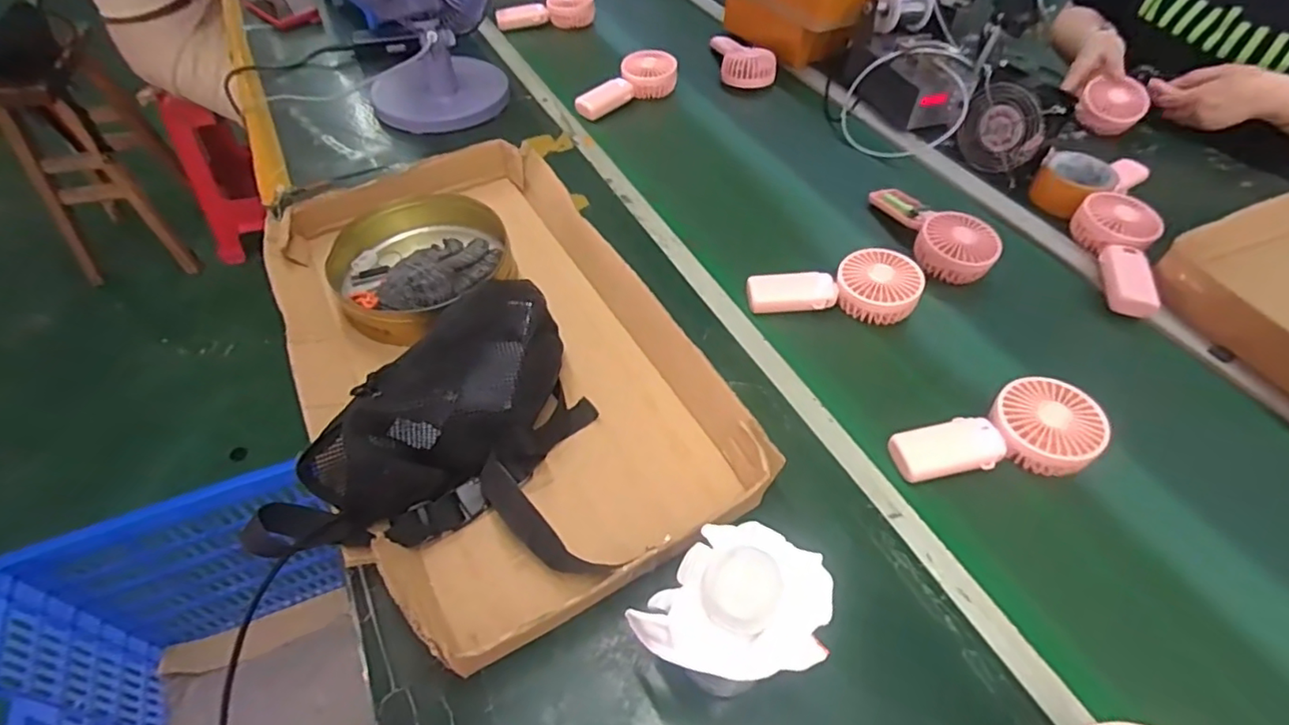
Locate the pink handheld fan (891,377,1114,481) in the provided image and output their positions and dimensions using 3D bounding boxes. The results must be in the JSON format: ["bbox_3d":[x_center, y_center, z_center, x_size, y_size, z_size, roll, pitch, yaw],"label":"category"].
[{"bbox_3d":[0.319,0.070,0.538,0.180,0.045,0.087,-14,52,-12],"label":"pink handheld fan"}]

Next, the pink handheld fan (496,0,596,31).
[{"bbox_3d":[-0.191,-0.682,1.170,0.189,0.071,0.065,-11,52,-11],"label":"pink handheld fan"}]

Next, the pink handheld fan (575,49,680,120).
[{"bbox_3d":[-0.026,-0.437,0.960,0.085,0.055,0.181,30,56,21],"label":"pink handheld fan"}]

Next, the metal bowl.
[{"bbox_3d":[-0.248,-0.110,0.671,0.182,0.063,0.182,1,51,-1],"label":"metal bowl"}]

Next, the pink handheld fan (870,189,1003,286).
[{"bbox_3d":[0.353,-0.172,0.739,0.077,0.046,0.166,-11,52,-11],"label":"pink handheld fan"}]

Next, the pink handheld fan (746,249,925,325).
[{"bbox_3d":[0.208,-0.087,0.667,0.179,0.056,0.067,5,51,3],"label":"pink handheld fan"}]

